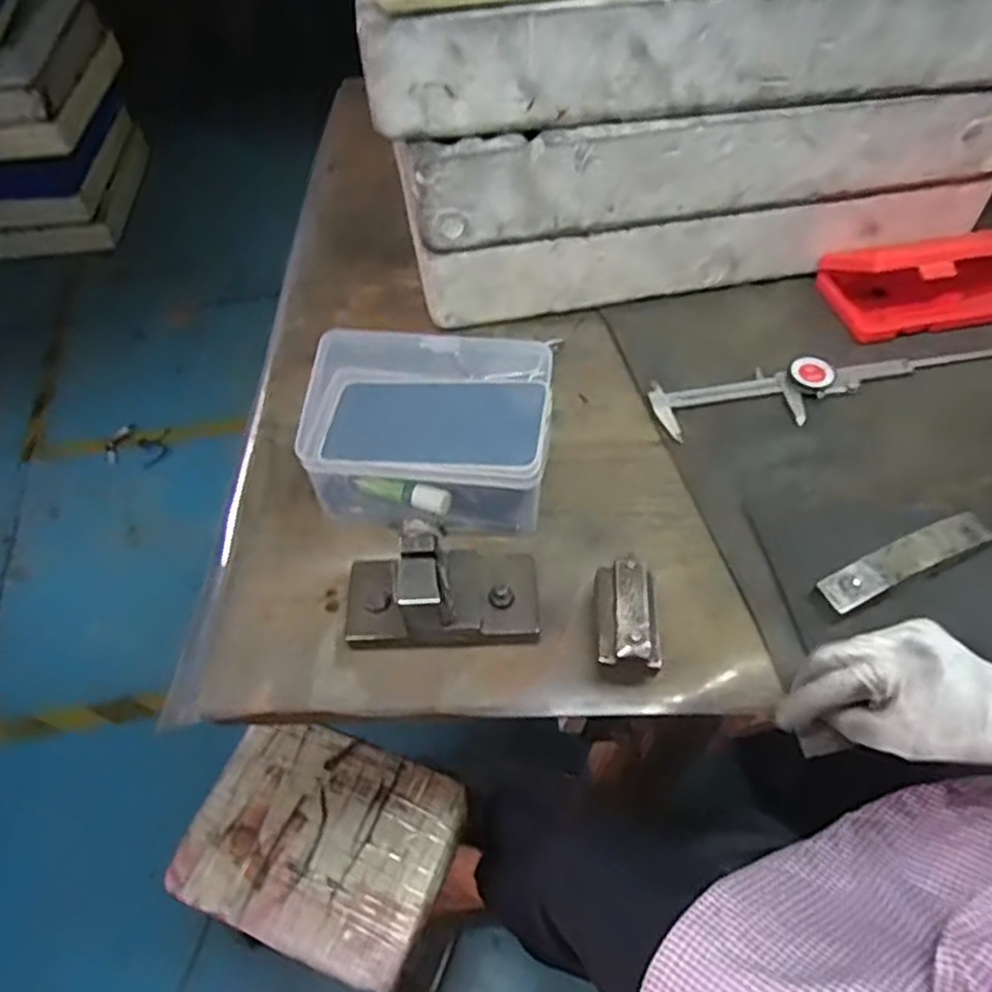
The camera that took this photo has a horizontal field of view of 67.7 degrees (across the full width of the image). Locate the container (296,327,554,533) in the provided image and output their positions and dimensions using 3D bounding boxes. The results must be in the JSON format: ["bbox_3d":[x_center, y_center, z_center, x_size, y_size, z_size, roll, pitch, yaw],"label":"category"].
[{"bbox_3d":[-0.050,-0.050,0.560,0.173,0.092,0.113,4,53,5],"label":"container"}]

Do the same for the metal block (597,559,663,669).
[{"bbox_3d":[0.085,0.083,0.487,0.038,0.054,0.073,-1,53,2],"label":"metal block"}]

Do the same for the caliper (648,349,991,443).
[{"bbox_3d":[0.297,-0.097,0.637,0.321,0.015,0.058,-8,53,-4],"label":"caliper"}]

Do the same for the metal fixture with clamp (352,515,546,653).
[{"bbox_3d":[-0.036,0.059,0.494,0.127,0.075,0.064,-6,53,-2],"label":"metal fixture with clamp"}]

